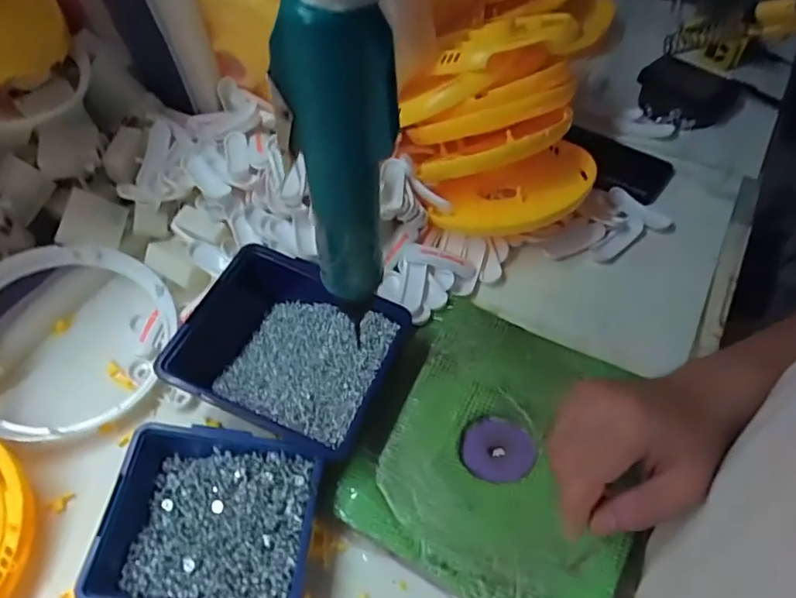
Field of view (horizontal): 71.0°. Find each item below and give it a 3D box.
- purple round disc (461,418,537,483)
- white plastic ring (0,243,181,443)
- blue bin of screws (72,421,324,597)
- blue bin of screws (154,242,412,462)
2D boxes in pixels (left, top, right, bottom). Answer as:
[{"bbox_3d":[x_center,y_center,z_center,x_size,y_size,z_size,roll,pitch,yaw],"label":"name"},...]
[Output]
[{"bbox_3d":[0.081,0.122,0.450,0.056,0.008,0.050,10,56,8],"label":"purple round disc"},{"bbox_3d":[-0.295,0.031,0.496,0.177,0.020,0.187,7,60,-13],"label":"white plastic ring"},{"bbox_3d":[-0.130,0.161,0.401,0.138,0.060,0.120,4,55,5],"label":"blue bin of screws"},{"bbox_3d":[-0.097,0.040,0.473,0.182,0.055,0.145,18,57,14],"label":"blue bin of screws"}]

